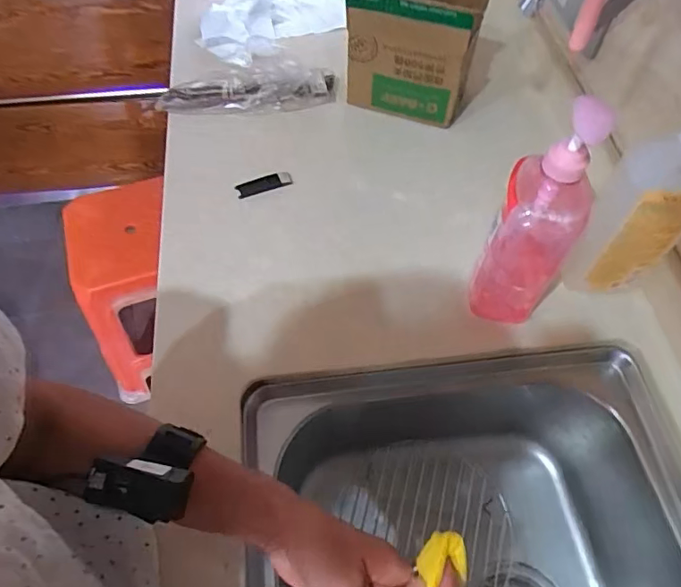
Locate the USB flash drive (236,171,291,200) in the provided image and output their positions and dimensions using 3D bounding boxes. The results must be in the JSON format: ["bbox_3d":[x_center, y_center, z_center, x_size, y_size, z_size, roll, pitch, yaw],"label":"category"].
[{"bbox_3d":[-0.102,-0.145,0.700,0.074,0.012,0.018,-18,60,-11],"label":"USB flash drive"}]

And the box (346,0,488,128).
[{"bbox_3d":[0.099,-0.346,0.731,0.161,0.168,0.109,15,59,8],"label":"box"}]

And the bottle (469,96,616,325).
[{"bbox_3d":[0.190,-0.070,0.505,0.071,0.251,0.077,21,60,12],"label":"bottle"}]

